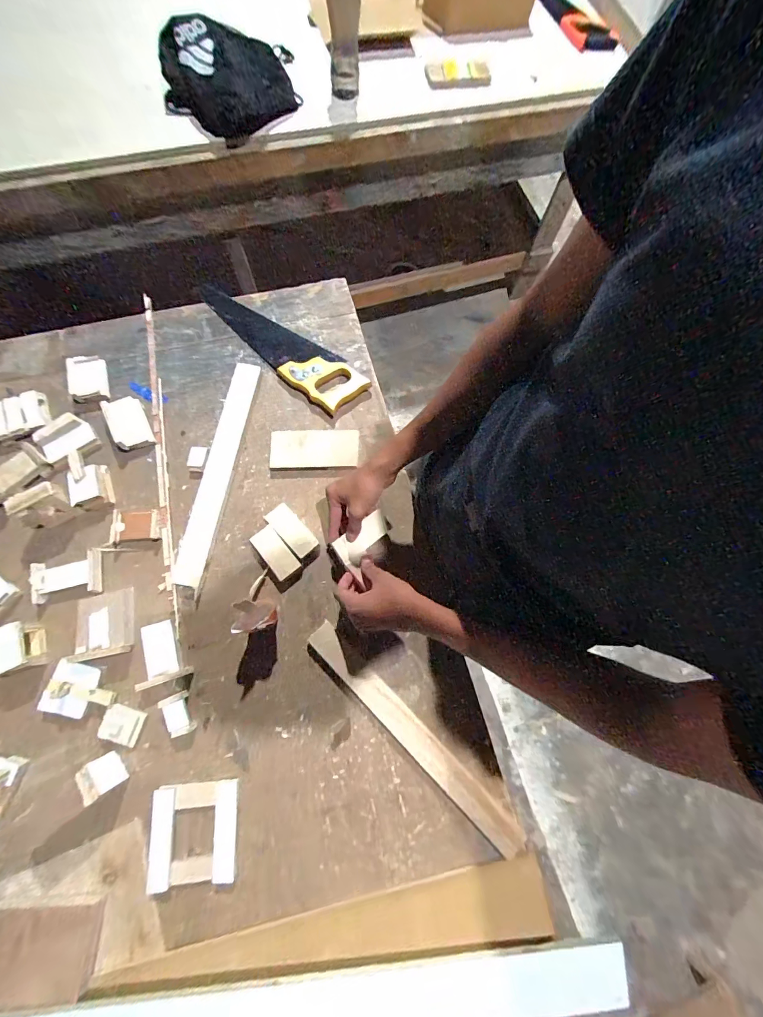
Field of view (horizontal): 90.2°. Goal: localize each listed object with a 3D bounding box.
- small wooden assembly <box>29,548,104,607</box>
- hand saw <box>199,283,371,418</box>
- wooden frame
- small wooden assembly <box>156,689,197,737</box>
[{"bbox_3d":[-0.489,0.104,0.589,0.098,0.016,0.065,-11,76,-4],"label":"small wooden assembly"},{"bbox_3d":[-0.195,-0.316,0.718,0.377,0.023,0.100,39,78,8],"label":"hand saw"},{"bbox_3d":[-0.254,0.437,0.512,0.112,0.016,0.113,-4,75,-2],"label":"wooden frame"},{"bbox_3d":[-0.295,0.299,0.551,0.034,0.024,0.056,-26,77,-7],"label":"small wooden assembly"}]

